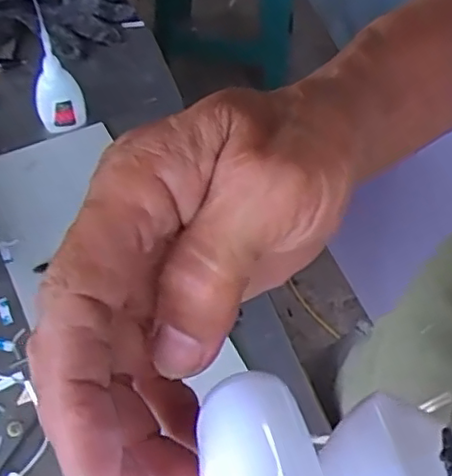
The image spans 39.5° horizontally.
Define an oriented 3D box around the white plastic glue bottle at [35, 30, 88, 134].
[{"bbox_3d":[-0.163,-0.143,0.607,0.045,0.110,0.028,-14,56,-11],"label":"white plastic glue bottle"}]

